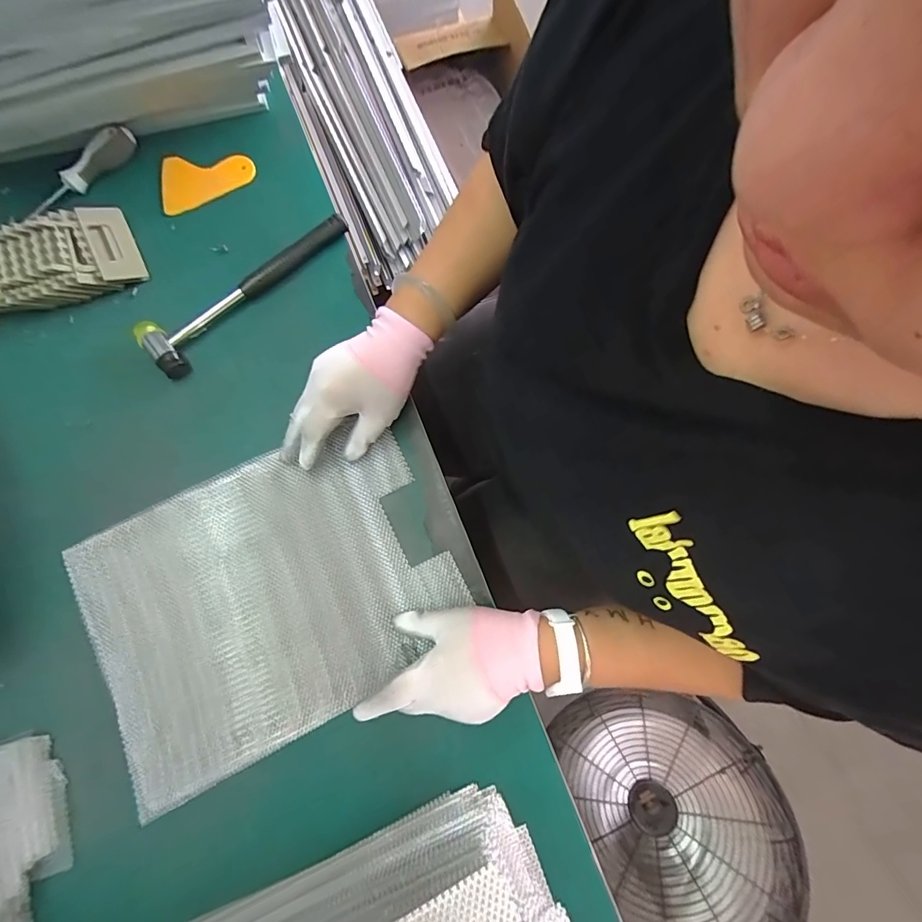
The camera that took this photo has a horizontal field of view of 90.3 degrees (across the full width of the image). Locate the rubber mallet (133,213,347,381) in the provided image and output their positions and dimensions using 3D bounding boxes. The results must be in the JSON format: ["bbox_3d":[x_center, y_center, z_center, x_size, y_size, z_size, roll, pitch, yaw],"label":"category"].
[{"bbox_3d":[-0.227,-0.188,0.485,0.242,0.027,0.057,-44,83,-8],"label":"rubber mallet"}]

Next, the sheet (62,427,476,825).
[{"bbox_3d":[-0.175,0.119,0.422,0.316,0.042,0.241,-26,81,-5],"label":"sheet"}]

